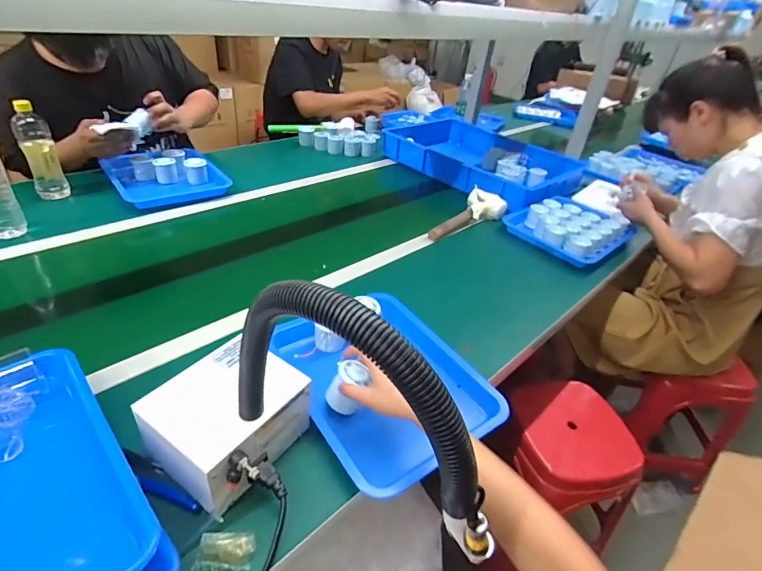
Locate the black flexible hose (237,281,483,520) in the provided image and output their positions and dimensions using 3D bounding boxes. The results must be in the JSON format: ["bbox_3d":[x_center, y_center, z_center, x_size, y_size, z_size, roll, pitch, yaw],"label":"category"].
[{"bbox_3d":[-0.031,0.095,0.355,0.255,0.206,0.028,26,40,23],"label":"black flexible hose"}]

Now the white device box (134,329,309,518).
[{"bbox_3d":[-0.186,0.165,0.520,0.133,0.113,0.159,24,39,20],"label":"white device box"}]

